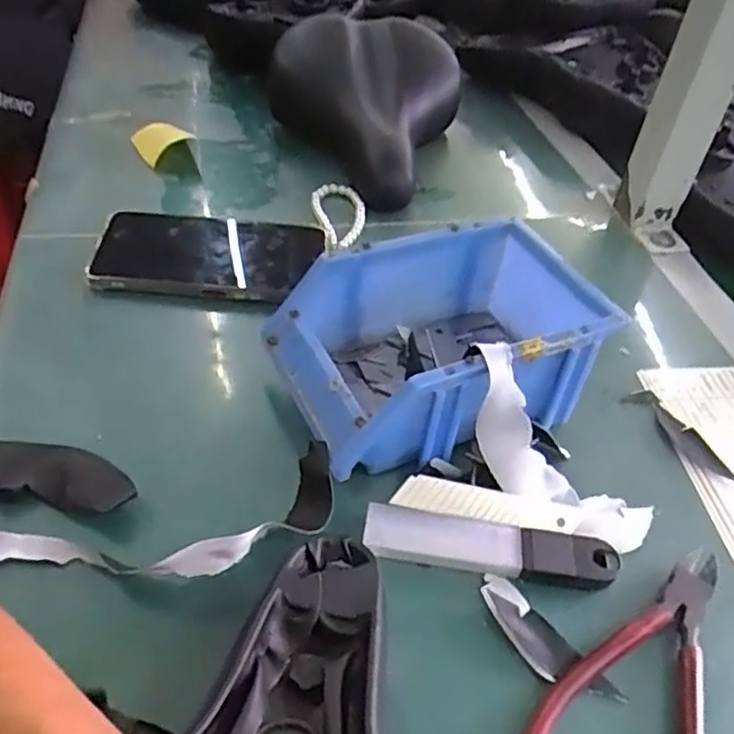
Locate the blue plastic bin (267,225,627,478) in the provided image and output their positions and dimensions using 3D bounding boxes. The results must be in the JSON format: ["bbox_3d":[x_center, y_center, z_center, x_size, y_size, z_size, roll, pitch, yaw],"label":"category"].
[{"bbox_3d":[0.054,-0.017,0.412,0.205,0.074,0.122,-14,48,-21],"label":"blue plastic bin"}]

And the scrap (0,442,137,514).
[{"bbox_3d":[-0.170,0.054,0.355,0.097,0.009,0.042,4,44,-3],"label":"scrap"}]

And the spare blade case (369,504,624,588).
[{"bbox_3d":[0.062,0.092,0.346,0.126,0.013,0.028,8,44,1],"label":"spare blade case"}]

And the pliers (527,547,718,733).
[{"bbox_3d":[0.130,0.140,0.309,0.065,0.011,0.155,33,49,24],"label":"pliers"}]

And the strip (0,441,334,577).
[{"bbox_3d":[-0.109,0.078,0.327,0.189,0.033,0.046,-8,46,-15],"label":"strip"}]

